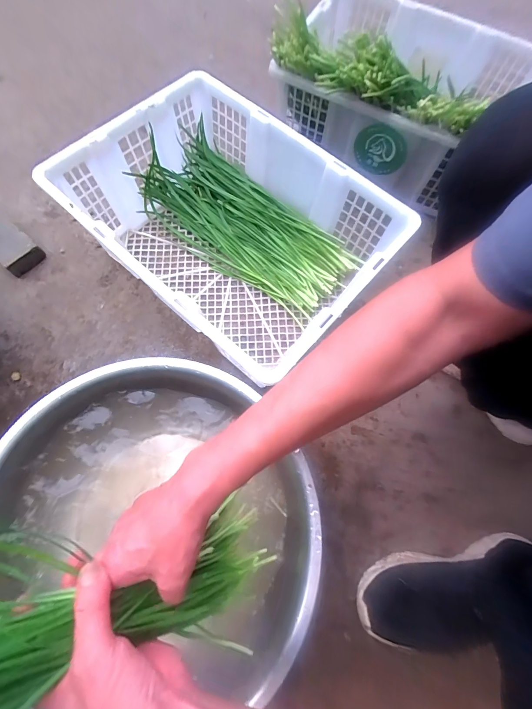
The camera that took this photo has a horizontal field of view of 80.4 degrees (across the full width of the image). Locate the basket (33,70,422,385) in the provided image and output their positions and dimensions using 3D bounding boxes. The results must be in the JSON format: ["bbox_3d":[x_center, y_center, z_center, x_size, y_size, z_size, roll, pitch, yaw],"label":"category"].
[{"bbox_3d":[-0.057,-0.199,0.530,0.451,0.167,0.335,41,75,10],"label":"basket"}]

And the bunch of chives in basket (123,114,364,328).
[{"bbox_3d":[-0.034,-0.238,0.594,0.397,0.076,0.183,40,75,10],"label":"bunch of chives in basket"}]

